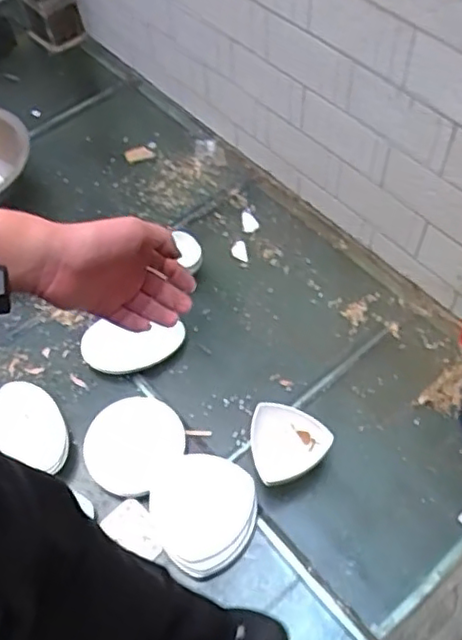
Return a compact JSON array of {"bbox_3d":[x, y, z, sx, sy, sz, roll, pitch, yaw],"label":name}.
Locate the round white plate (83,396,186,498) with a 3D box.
[{"bbox_3d":[-0.232,0.286,1.494,0.228,0.034,0.230,-2,57,3],"label":"round white plate"}]

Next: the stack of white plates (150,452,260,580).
[{"bbox_3d":[-0.063,0.416,1.399,0.238,0.057,0.235,38,67,25],"label":"stack of white plates"}]

